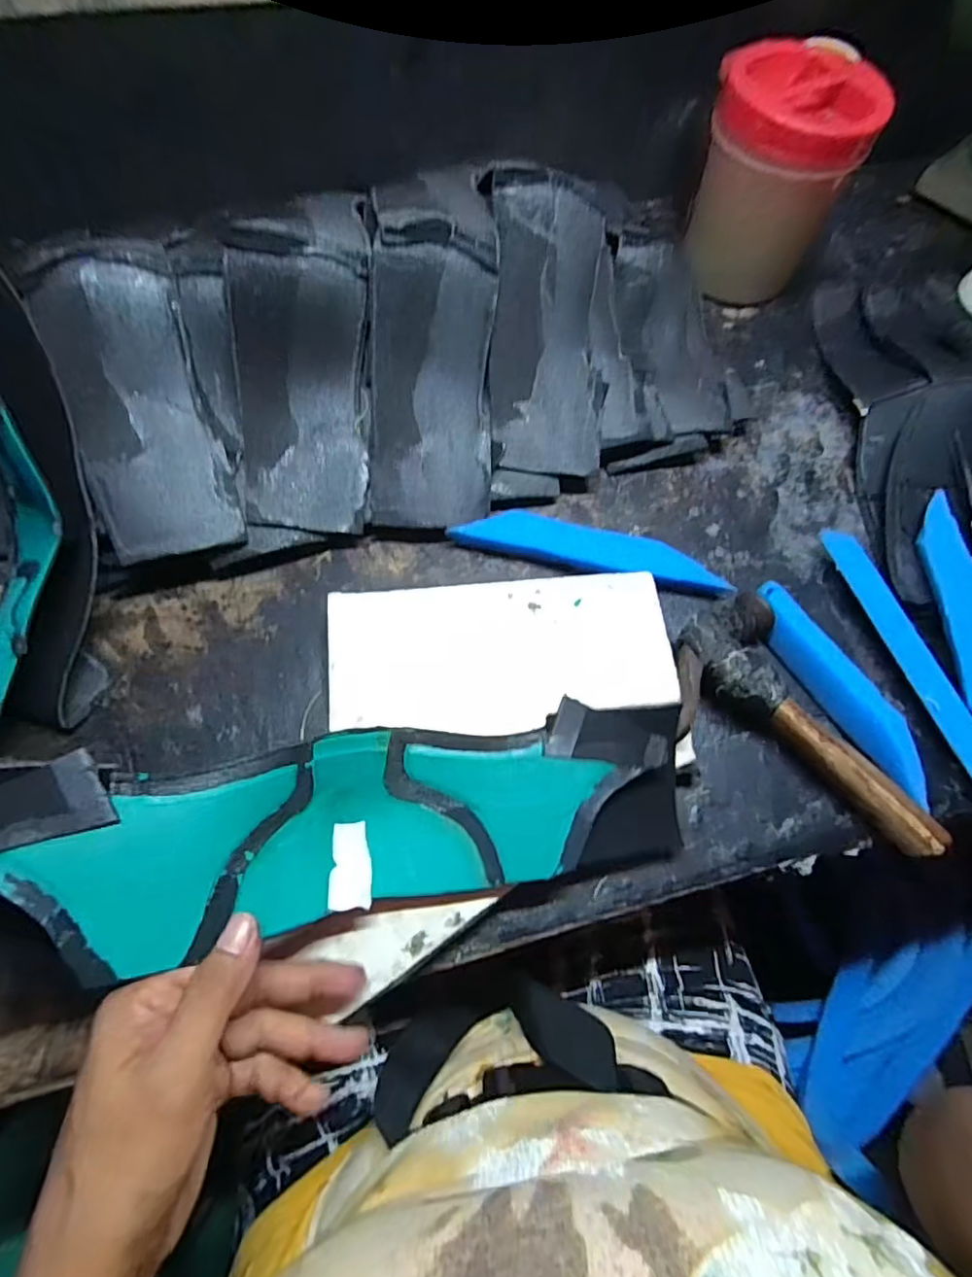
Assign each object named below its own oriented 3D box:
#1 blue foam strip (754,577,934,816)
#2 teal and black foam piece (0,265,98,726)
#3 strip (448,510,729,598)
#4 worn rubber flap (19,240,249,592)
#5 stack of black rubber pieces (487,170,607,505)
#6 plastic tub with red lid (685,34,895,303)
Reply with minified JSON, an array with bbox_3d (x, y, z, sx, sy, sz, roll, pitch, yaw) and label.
[{"bbox_3d":[0.230,0.033,0.372,0.023,0.029,0.156,-27,71,-12],"label":"blue foam strip"},{"bbox_3d":[-0.300,-0.079,0.344,0.098,0.080,0.293,-1,94,-2],"label":"teal and black foam piece"},{"bbox_3d":[0.077,-0.063,0.413,0.195,0.018,0.035,14,68,4],"label":"strip"},{"bbox_3d":[-0.225,-0.143,0.369,0.093,0.032,0.204,-10,100,-6],"label":"worn rubber flap"},{"bbox_3d":[0.045,-0.206,0.410,0.082,0.027,0.208,1,104,-2],"label":"stack of black rubber pieces"},{"bbox_3d":[0.235,-0.380,0.466,0.113,0.149,0.113,1,68,-2],"label":"plastic tub with red lid"}]

